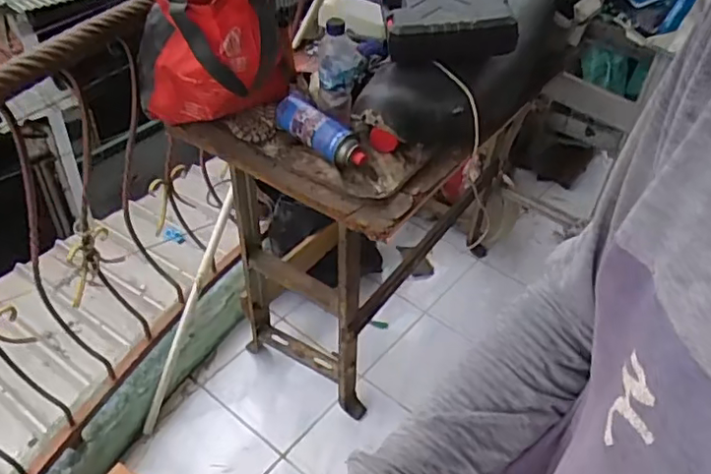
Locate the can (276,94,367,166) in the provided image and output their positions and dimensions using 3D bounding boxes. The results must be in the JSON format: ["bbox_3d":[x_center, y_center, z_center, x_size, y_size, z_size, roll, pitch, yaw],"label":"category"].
[{"bbox_3d":[-0.064,-0.193,1.088,0.059,0.064,0.208,-31,54,-31],"label":"can"}]

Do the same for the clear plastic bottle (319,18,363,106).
[{"bbox_3d":[-0.029,-0.314,1.078,0.069,0.148,0.088,8,44,3],"label":"clear plastic bottle"}]

